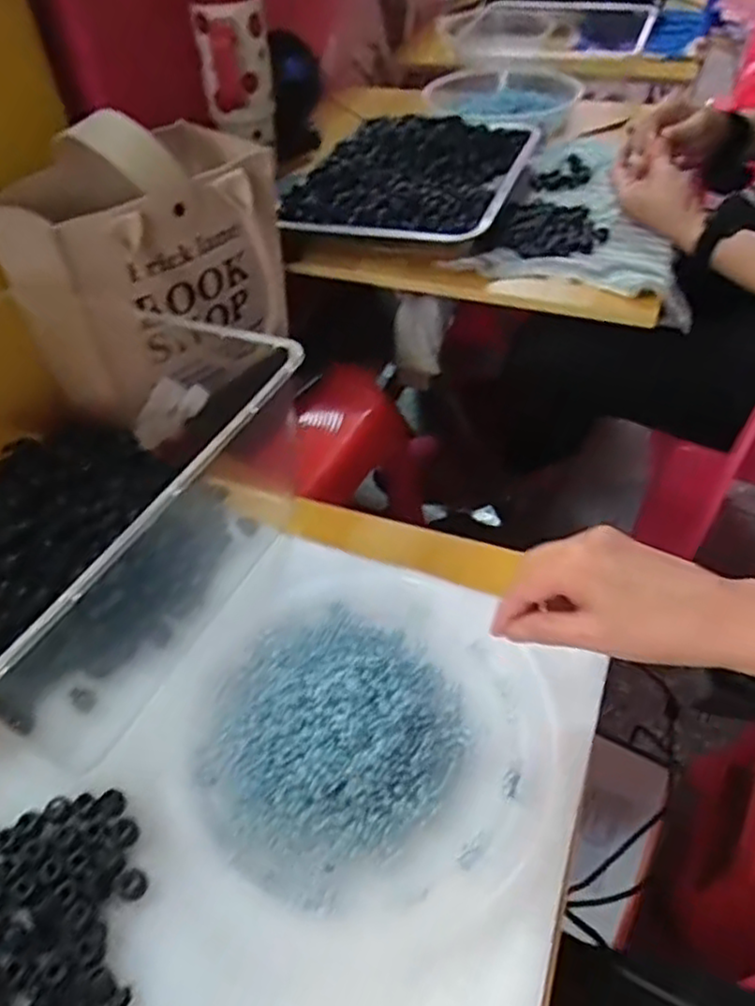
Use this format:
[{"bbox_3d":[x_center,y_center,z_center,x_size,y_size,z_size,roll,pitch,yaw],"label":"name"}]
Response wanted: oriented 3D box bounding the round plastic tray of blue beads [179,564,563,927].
[{"bbox_3d":[-0.002,0.134,0.454,0.231,0.035,0.228,-2,47,2],"label":"round plastic tray of blue beads"}]

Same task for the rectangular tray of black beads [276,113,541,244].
[{"bbox_3d":[0.048,-0.427,0.887,0.259,0.042,0.339,14,49,16],"label":"rectangular tray of black beads"}]

